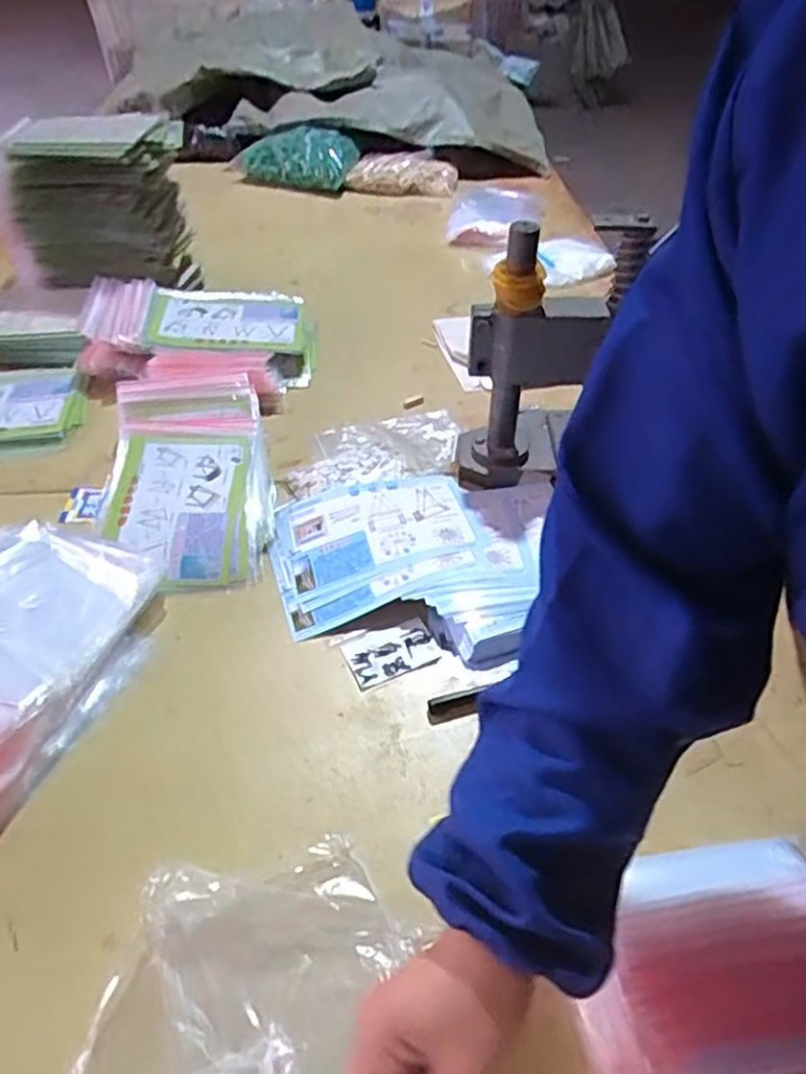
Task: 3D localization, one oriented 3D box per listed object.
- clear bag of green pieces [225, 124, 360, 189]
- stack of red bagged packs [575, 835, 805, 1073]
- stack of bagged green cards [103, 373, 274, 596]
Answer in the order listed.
[{"bbox_3d":[-0.247,-0.839,1.537,0.281,0.086,0.131,8,45,6],"label":"clear bag of green pieces"},{"bbox_3d":[0.220,0.288,0.446,0.219,0.050,0.179,-5,45,-6],"label":"stack of red bagged packs"},{"bbox_3d":[-0.251,-0.074,0.801,0.184,0.060,0.311,-7,45,-9],"label":"stack of bagged green cards"}]

